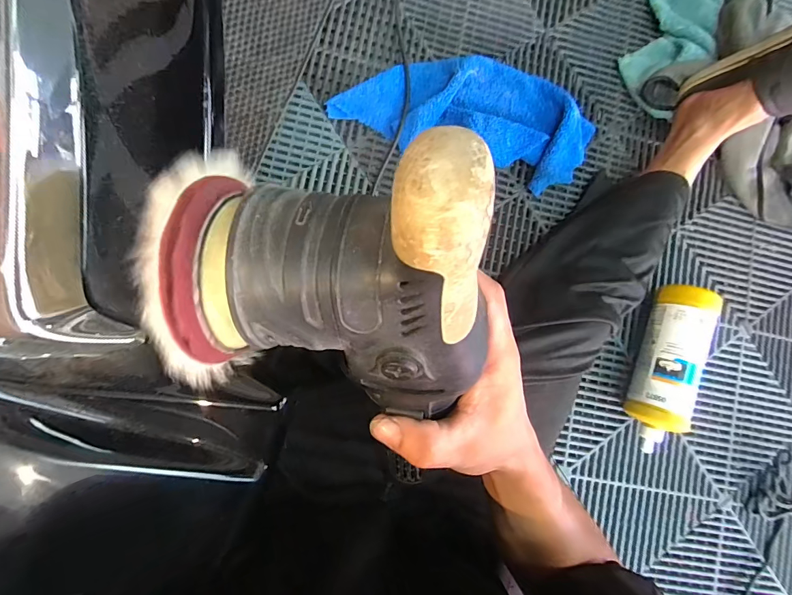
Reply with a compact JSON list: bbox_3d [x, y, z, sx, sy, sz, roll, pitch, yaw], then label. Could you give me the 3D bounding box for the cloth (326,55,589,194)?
[{"bbox_3d":[0.114,-0.287,0.627,0.394,0.054,0.169,15,85,-6],"label":"cloth"}]

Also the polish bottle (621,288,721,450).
[{"bbox_3d":[0.405,0.106,0.596,0.079,0.070,0.244,13,85,-6],"label":"polish bottle"}]

